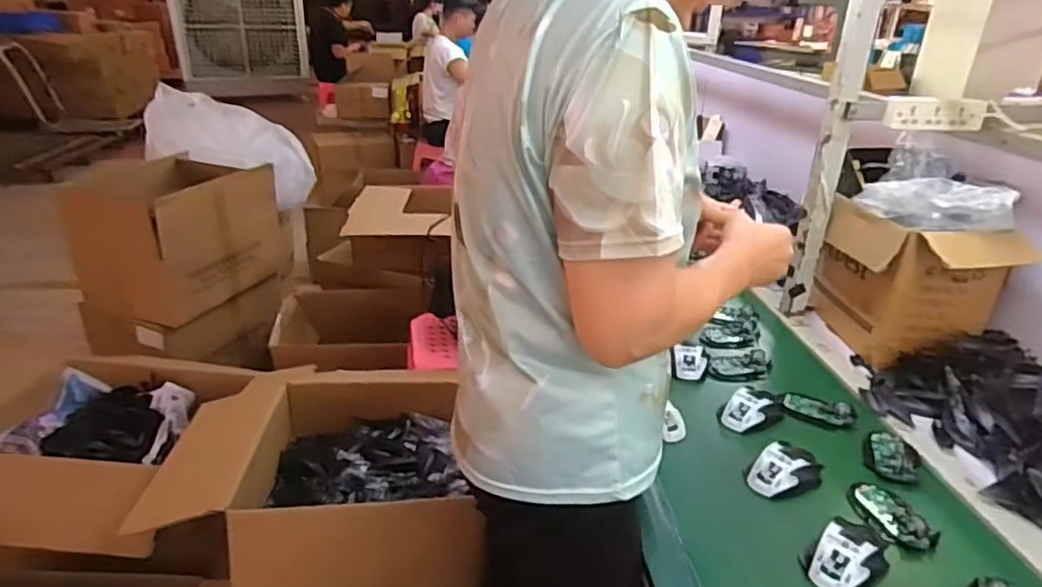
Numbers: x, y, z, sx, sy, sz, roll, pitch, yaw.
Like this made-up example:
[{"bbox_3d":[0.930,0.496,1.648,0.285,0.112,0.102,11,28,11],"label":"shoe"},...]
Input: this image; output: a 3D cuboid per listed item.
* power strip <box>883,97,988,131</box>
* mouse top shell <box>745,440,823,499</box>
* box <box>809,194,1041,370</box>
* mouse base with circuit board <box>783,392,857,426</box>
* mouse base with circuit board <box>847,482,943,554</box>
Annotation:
[{"bbox_3d":[0.732,-0.318,1.143,0.158,0.057,0.026,5,26,6],"label":"power strip"},{"bbox_3d":[0.358,0.241,0.877,0.099,0.033,0.068,-16,31,-34],"label":"mouse top shell"},{"bbox_3d":[0.708,-0.022,1.187,0.191,0.244,0.292,-2,26,-11],"label":"box"},{"bbox_3d":[0.473,0.181,1.022,0.104,0.017,0.052,16,28,25],"label":"mouse base with circuit board"},{"bbox_3d":[0.468,0.280,0.823,0.061,0.017,0.113,-5,26,-15],"label":"mouse base with circuit board"}]

